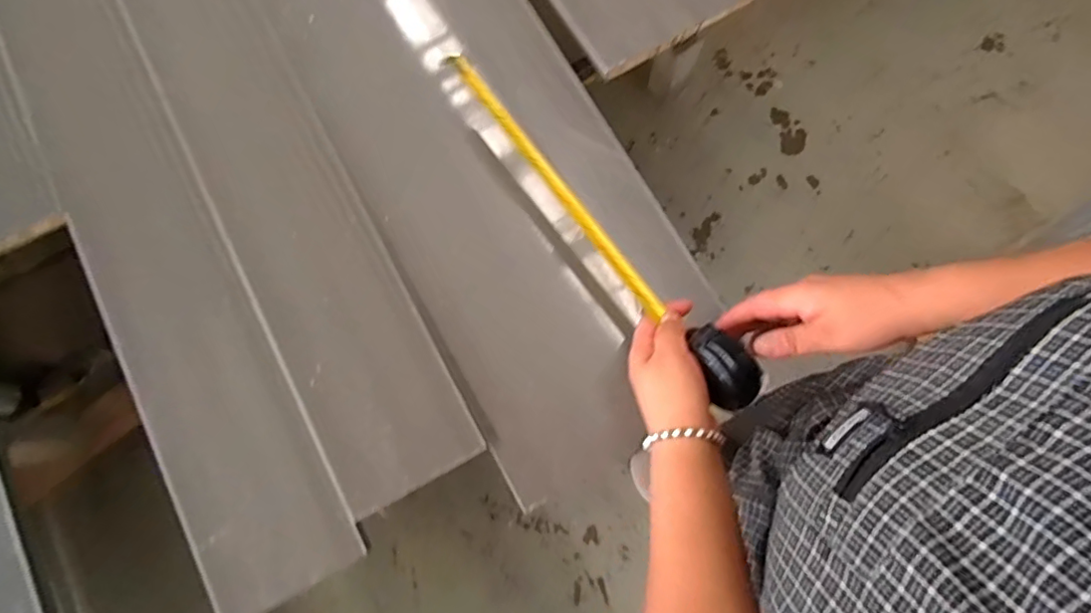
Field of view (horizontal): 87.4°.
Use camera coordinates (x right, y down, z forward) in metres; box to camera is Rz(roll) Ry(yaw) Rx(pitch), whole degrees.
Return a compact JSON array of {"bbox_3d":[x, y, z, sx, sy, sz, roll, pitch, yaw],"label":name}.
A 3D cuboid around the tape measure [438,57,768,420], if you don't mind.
[{"bbox_3d":[0.041,-0.078,0.509,0.033,0.048,0.403,-37,73,-7],"label":"tape measure"}]

